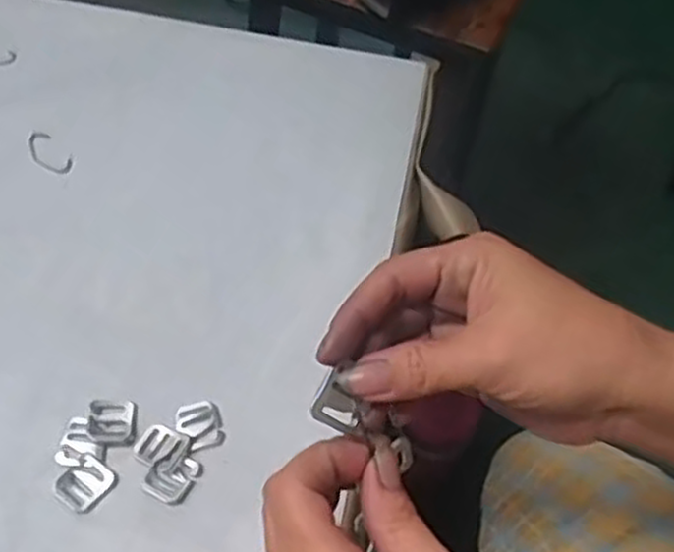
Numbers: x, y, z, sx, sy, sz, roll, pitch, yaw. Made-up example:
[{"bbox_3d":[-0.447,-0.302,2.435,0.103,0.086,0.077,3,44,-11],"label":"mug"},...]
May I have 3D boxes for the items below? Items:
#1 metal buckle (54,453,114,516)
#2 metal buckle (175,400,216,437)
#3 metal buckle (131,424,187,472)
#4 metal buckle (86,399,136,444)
[{"bbox_3d":[-0.129,0.105,0.398,0.024,0.004,0.025,33,62,15],"label":"metal buckle"},{"bbox_3d":[-0.076,0.076,0.419,0.021,0.004,0.018,-12,61,-11],"label":"metal buckle"},{"bbox_3d":[-0.093,0.089,0.408,0.023,0.004,0.022,27,61,12],"label":"metal buckle"},{"bbox_3d":[-0.119,0.076,0.414,0.024,0.004,0.026,-3,59,-6],"label":"metal buckle"}]

